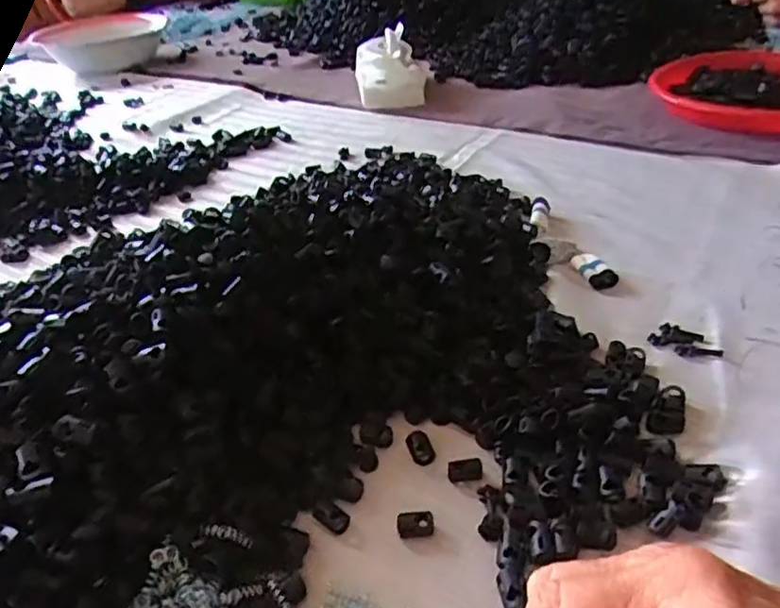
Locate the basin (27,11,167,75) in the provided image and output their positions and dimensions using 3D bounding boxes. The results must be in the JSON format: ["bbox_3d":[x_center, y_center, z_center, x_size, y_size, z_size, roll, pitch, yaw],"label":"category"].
[{"bbox_3d":[-0.536,-0.494,1.187,0.223,0.064,0.207,-4,36,3],"label":"basin"}]

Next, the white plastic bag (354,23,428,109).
[{"bbox_3d":[-0.001,-0.328,0.880,0.092,0.071,0.123,-7,34,-1],"label":"white plastic bag"}]

